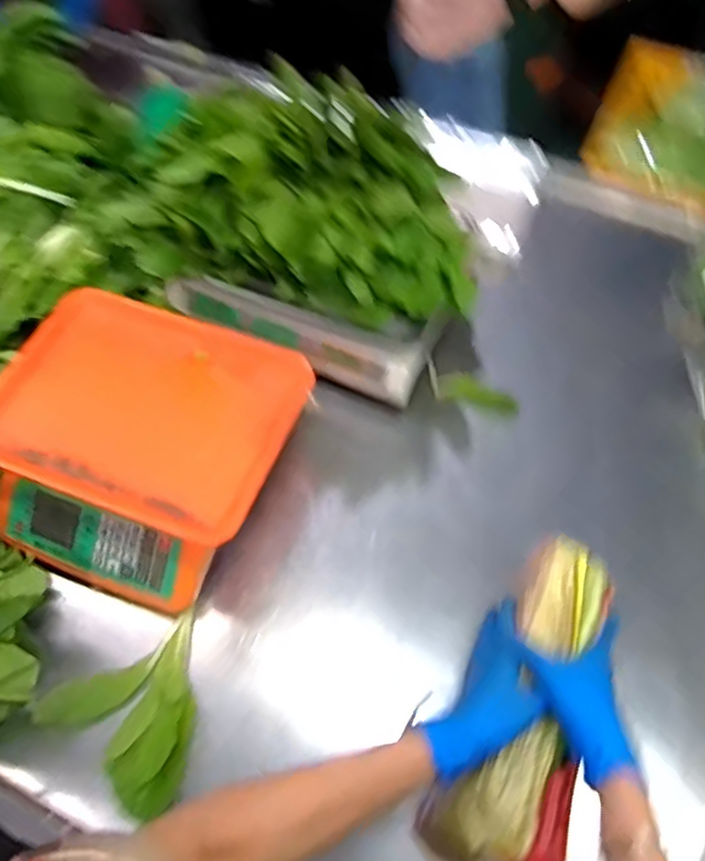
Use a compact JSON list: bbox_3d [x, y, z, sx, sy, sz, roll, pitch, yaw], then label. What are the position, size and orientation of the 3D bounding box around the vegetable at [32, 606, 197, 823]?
[{"bbox_3d":[-0.201,0.283,0.627,0.155,0.029,0.145,-27,64,-18],"label":"vegetable"}]

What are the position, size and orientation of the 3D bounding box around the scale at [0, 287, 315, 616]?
[{"bbox_3d":[-0.234,0.021,0.722,0.304,0.126,0.285,18,60,7],"label":"scale"}]

